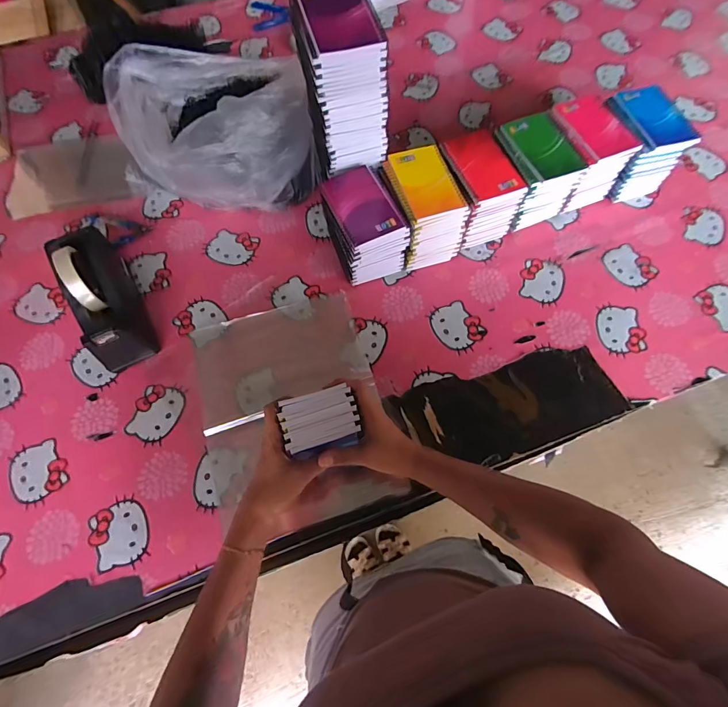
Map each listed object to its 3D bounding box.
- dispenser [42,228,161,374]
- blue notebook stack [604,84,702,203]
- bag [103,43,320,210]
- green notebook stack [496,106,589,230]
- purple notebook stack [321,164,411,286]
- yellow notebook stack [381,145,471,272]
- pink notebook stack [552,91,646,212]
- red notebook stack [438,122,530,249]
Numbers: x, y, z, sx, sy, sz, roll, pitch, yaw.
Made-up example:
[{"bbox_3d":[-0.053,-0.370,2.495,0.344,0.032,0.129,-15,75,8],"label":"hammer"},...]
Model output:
[{"bbox_3d":[-0.388,-0.090,0.593,0.077,0.118,0.207,-27,70,-11],"label":"dispenser"},{"bbox_3d":[0.464,-0.356,0.696,0.103,0.127,0.130,-10,67,-4],"label":"blue notebook stack"},{"bbox_3d":[-0.262,-0.400,0.689,0.314,0.176,0.333,-30,71,-11],"label":"bag"},{"bbox_3d":[0.276,-0.300,0.673,0.102,0.118,0.128,-18,68,-8],"label":"green notebook stack"},{"bbox_3d":[0.000,-0.199,0.633,0.097,0.117,0.139,-22,69,-9],"label":"purple notebook stack"},{"bbox_3d":[0.094,-0.229,0.645,0.095,0.118,0.135,-17,68,-7],"label":"yellow notebook stack"},{"bbox_3d":[0.364,-0.334,0.685,0.103,0.123,0.135,-15,68,-6],"label":"pink notebook stack"},{"bbox_3d":[0.182,-0.265,0.659,0.095,0.117,0.138,-16,68,-7],"label":"red notebook stack"}]

